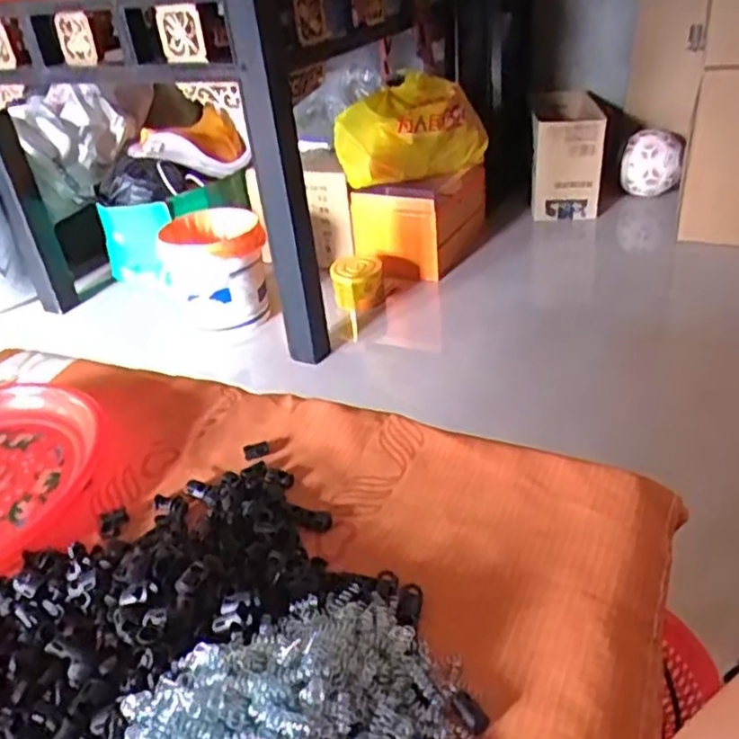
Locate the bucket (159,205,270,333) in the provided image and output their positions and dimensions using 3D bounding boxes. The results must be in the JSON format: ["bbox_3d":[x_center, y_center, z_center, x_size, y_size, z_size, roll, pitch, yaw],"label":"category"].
[{"bbox_3d":[-0.400,-0.249,1.818,0.248,0.295,0.248,-13,33,-11],"label":"bucket"}]

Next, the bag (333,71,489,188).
[{"bbox_3d":[0.120,-0.638,1.853,0.424,0.239,0.209,-5,32,1],"label":"bag"}]

